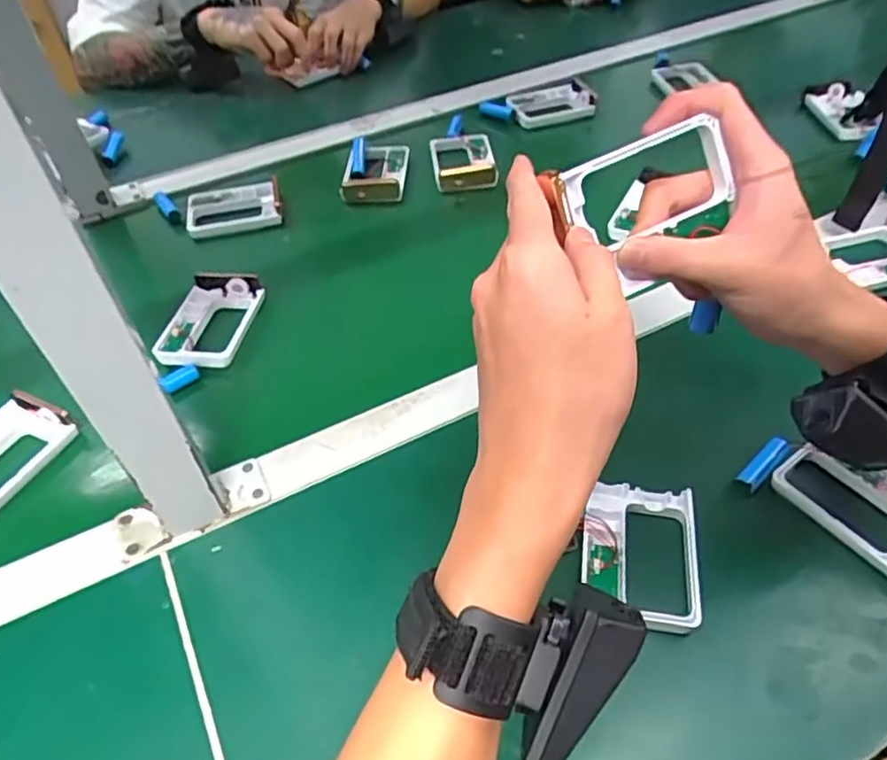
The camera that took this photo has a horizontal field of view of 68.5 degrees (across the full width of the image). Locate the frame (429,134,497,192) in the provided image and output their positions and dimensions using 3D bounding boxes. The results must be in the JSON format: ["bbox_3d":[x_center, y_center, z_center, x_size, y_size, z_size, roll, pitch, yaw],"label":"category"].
[{"bbox_3d":[0.022,-0.251,0.734,0.067,0.023,0.110,-5,46,-2],"label":"frame"}]

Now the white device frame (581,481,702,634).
[{"bbox_3d":[0.120,0.104,0.402,0.065,0.026,0.092,7,47,9],"label":"white device frame"}]

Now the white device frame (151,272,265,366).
[{"bbox_3d":[-0.202,-0.052,0.568,0.074,0.025,0.104,8,47,10],"label":"white device frame"}]

